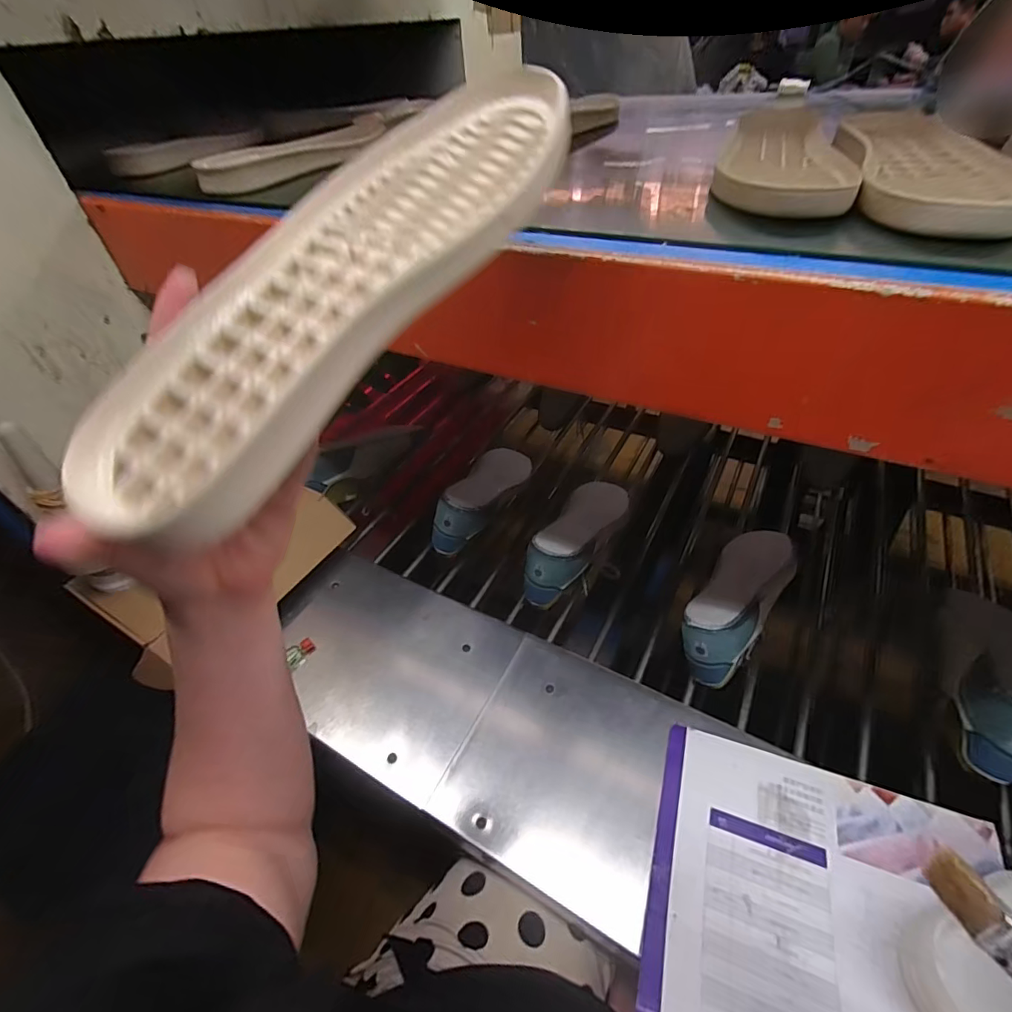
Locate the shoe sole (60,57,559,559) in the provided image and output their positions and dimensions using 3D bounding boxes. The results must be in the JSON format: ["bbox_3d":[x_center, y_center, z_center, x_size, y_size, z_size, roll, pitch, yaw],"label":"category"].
[{"bbox_3d":[-0.071,-0.114,0.238,0.107,0.033,0.302,23,69,27],"label":"shoe sole"}]

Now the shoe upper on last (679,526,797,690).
[{"bbox_3d":[0.315,0.123,0.661,0.085,0.109,0.252,28,53,30],"label":"shoe upper on last"}]

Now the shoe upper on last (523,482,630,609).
[{"bbox_3d":[0.111,0.059,0.769,0.092,0.108,0.264,23,34,24],"label":"shoe upper on last"}]

